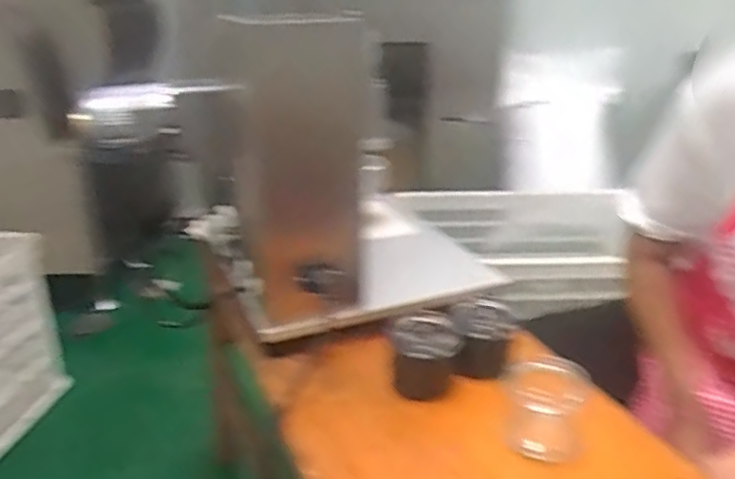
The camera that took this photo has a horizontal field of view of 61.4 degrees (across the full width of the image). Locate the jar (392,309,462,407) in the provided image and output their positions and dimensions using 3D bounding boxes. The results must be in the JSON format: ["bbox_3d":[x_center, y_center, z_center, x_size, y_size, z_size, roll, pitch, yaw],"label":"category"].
[{"bbox_3d":[0.058,0.113,0.611,0.065,0.062,0.069,0,21,6],"label":"jar"}]

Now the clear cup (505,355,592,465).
[{"bbox_3d":[0.156,0.144,0.545,0.070,0.061,0.065,4,22,15],"label":"clear cup"}]

